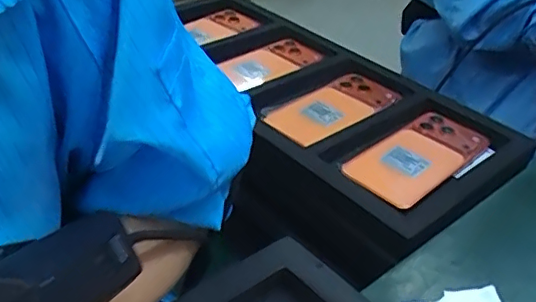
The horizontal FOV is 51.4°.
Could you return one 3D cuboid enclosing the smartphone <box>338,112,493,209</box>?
[{"bbox_3d":[0.144,0.007,0.550,0.152,0.014,0.074,-32,59,-30],"label":"smartphone"}]

